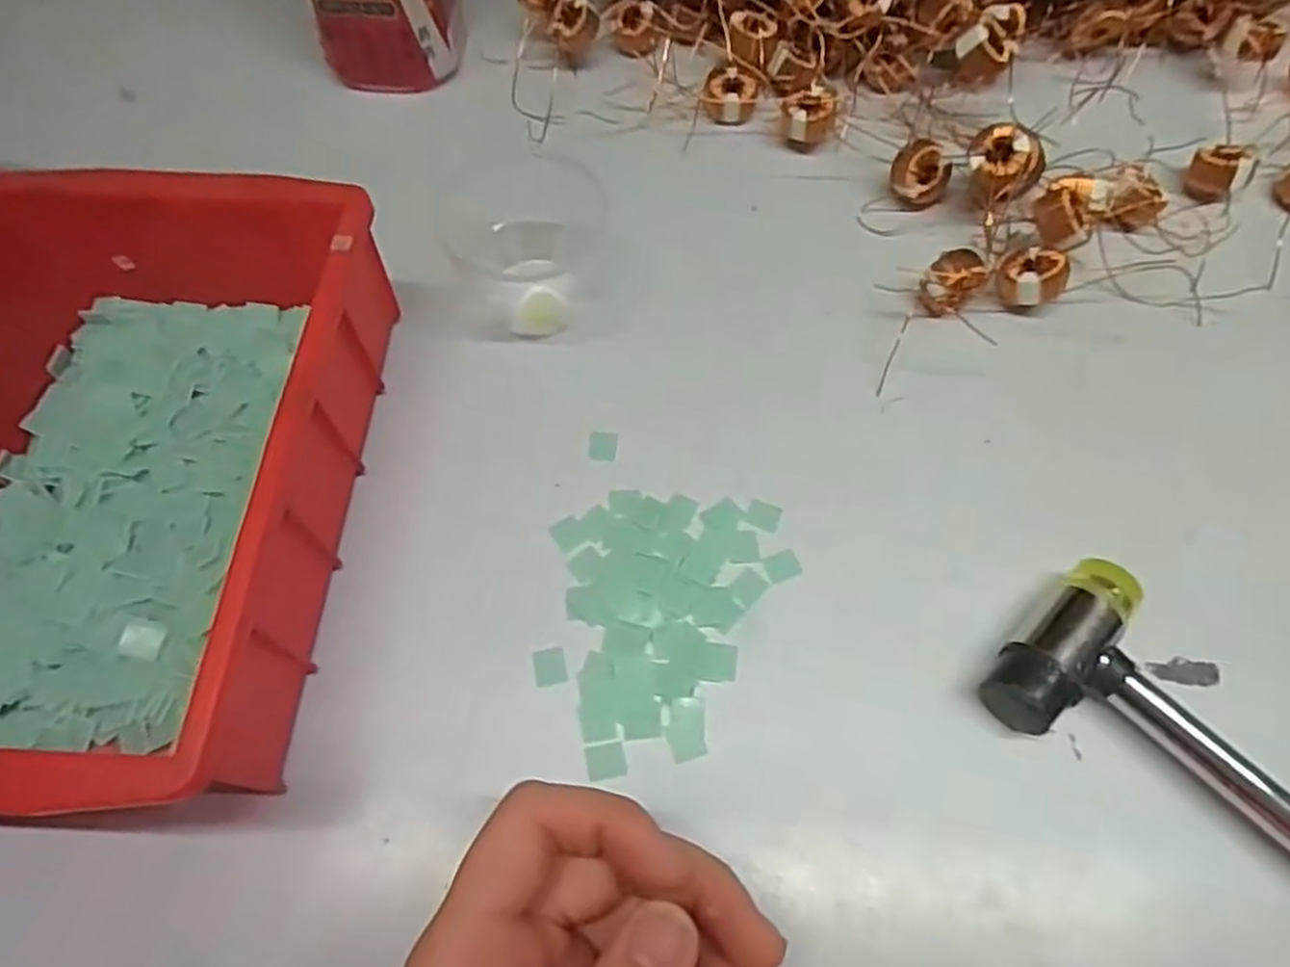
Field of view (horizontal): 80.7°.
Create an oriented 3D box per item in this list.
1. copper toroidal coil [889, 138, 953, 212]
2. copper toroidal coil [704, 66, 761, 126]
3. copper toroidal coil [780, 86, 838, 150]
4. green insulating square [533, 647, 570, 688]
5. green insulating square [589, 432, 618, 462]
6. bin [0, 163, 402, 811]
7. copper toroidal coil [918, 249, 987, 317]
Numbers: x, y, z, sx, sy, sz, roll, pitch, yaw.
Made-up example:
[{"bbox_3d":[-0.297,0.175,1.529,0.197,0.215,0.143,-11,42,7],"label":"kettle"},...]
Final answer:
[{"bbox_3d":[0.120,-0.134,0.331,0.025,0.028,0.009,-7,24,1],"label":"copper toroidal coil"},{"bbox_3d":[0.042,-0.187,0.369,0.024,0.017,0.019,22,65,10],"label":"copper toroidal coil"},{"bbox_3d":[0.075,-0.166,0.348,0.024,0.022,0.020,13,64,6],"label":"copper toroidal coil"},{"bbox_3d":[-0.031,0.058,0.243,0.010,0.004,0.011,-13,64,-7],"label":"green insulating square"},{"bbox_3d":[-0.015,-0.014,0.282,0.010,0.004,0.012,4,63,2],"label":"green insulating square"},{"bbox_3d":[-0.155,-0.005,0.235,0.119,0.071,0.195,2,63,0],"label":"bin"},{"bbox_3d":[0.122,-0.079,0.304,0.019,0.020,0.022,38,69,17],"label":"copper toroidal coil"}]

